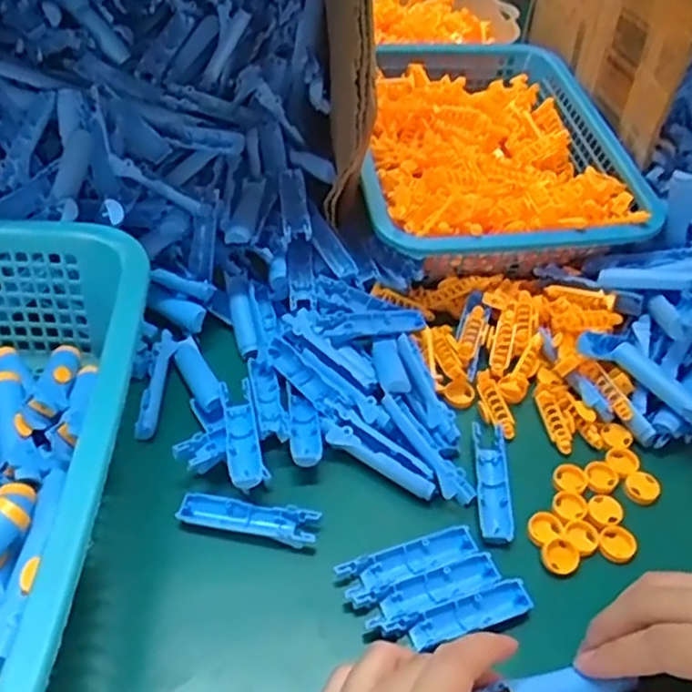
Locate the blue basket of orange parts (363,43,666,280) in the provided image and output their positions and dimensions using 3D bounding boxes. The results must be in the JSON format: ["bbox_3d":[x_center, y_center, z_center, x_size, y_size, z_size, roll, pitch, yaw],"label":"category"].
[{"bbox_3d":[0.112,-0.166,0.602,0.215,0.067,0.291,-3,45,-7],"label":"blue basket of orange parts"}]

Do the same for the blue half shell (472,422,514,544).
[{"bbox_3d":[0.088,0.081,0.424,0.019,0.009,0.082,3,45,0],"label":"blue half shell"}]

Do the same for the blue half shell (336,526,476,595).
[{"bbox_3d":[0.035,0.119,0.389,0.077,0.013,0.021,-15,48,-18],"label":"blue half shell"}]

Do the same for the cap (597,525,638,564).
[{"bbox_3d":[0.154,0.112,0.402,0.020,0.007,0.020,2,45,-2],"label":"cap"}]

